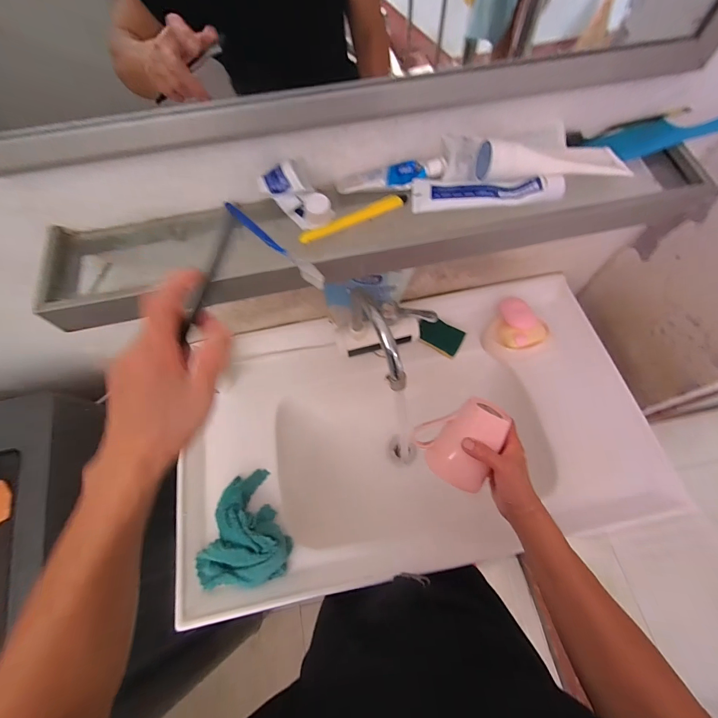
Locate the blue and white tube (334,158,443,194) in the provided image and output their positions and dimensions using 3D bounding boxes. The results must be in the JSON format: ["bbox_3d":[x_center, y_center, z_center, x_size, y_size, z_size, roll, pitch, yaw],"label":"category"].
[{"bbox_3d":[0.038,-0.219,0.409,0.126,0.019,0.025,-11,66,-2],"label":"blue and white tube"}]

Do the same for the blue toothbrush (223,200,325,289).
[{"bbox_3d":[-0.100,-0.134,0.378,0.012,0.020,0.179,-42,71,-15],"label":"blue toothbrush"}]

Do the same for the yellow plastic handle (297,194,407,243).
[{"bbox_3d":[-0.006,-0.162,0.390,0.132,0.010,0.015,-26,67,-9],"label":"yellow plastic handle"}]

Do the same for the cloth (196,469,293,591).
[{"bbox_3d":[-0.183,0.266,0.541,0.138,0.042,0.161,-6,66,0],"label":"cloth"}]

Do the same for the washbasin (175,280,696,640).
[{"bbox_3d":[0.088,0.148,0.677,0.810,0.181,0.476,-14,66,-4],"label":"washbasin"}]

